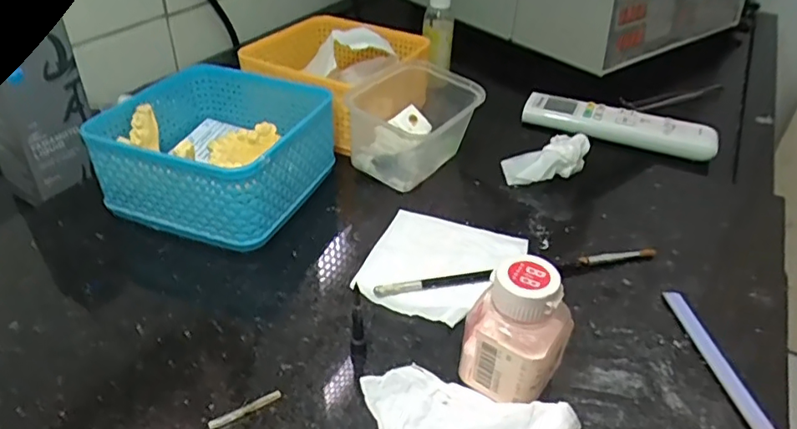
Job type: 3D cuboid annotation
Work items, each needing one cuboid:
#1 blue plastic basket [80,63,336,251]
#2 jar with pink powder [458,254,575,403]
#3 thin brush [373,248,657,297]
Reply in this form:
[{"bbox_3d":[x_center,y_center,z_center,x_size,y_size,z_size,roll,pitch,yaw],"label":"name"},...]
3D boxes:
[{"bbox_3d":[-0.132,-0.048,0.413,0.140,0.064,0.132,15,38,16],"label":"blue plastic basket"},{"bbox_3d":[0.057,0.057,0.270,0.042,0.072,0.033,22,40,24],"label":"jar with pink powder"},{"bbox_3d":[0.077,0.035,0.355,0.188,0.008,0.010,-7,37,-13],"label":"thin brush"}]

